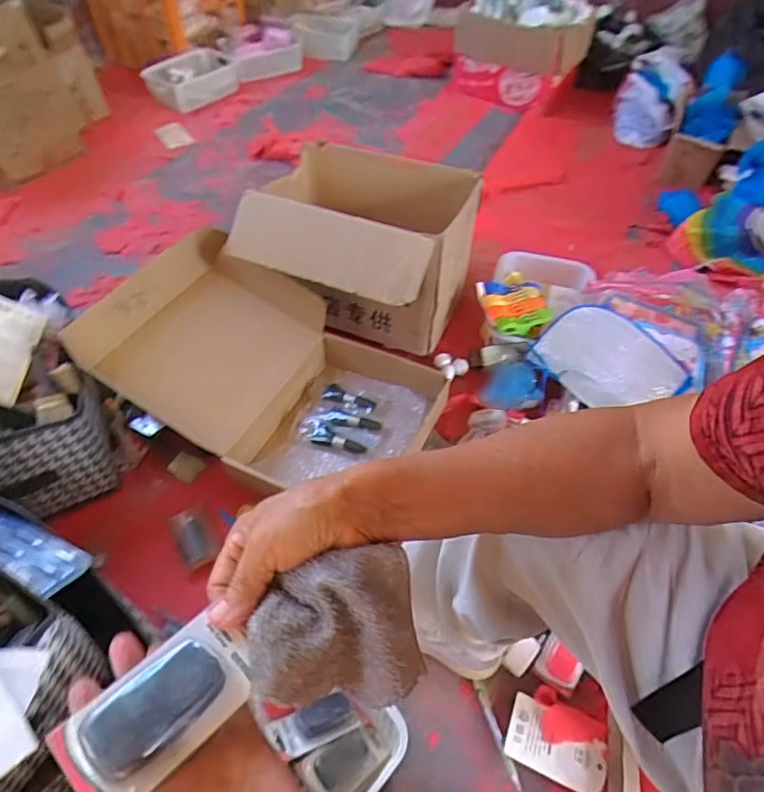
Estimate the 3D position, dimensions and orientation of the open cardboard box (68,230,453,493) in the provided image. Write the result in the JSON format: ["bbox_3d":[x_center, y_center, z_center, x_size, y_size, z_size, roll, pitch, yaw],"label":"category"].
[{"bbox_3d":[-0.189,-0.034,0.906,0.524,0.239,0.334,22,55,16],"label":"open cardboard box"}]

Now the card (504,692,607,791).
[{"bbox_3d":[0.225,0.447,0.662,0.121,0.006,0.076,21,50,13],"label":"card"}]

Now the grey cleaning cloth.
[{"bbox_3d":[-0.026,0.138,0.303,0.092,0.051,0.078,-9,52,-8],"label":"grey cleaning cloth"}]

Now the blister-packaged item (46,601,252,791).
[{"bbox_3d":[-0.114,0.158,0.267,0.054,0.029,0.092,36,59,24],"label":"blister-packaged item"}]

